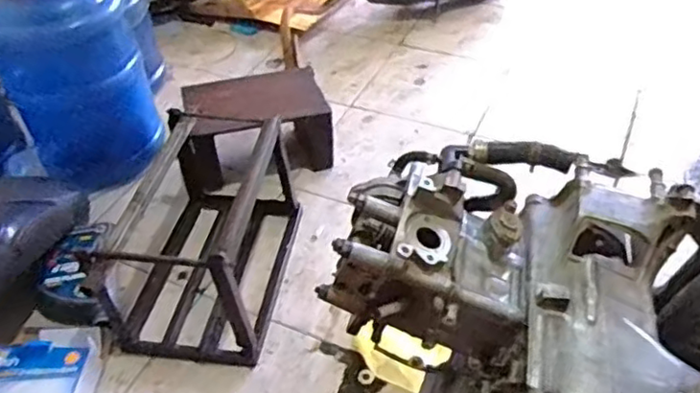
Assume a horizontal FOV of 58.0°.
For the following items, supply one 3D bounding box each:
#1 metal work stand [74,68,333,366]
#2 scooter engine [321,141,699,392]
[{"bbox_3d":[-0.238,-0.023,1.182,0.326,0.238,0.637,4,43,8],"label":"metal work stand"},{"bbox_3d":[0.285,0.150,0.592,0.600,0.209,0.312,6,44,10],"label":"scooter engine"}]

